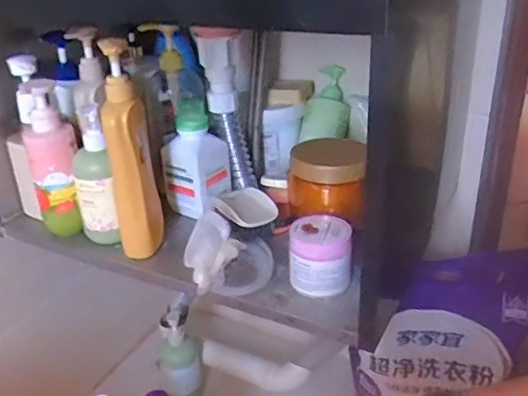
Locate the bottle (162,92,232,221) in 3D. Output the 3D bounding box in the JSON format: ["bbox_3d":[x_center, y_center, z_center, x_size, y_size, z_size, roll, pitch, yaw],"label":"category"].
[{"bbox_3d":[-0.100,-0.058,0.802,0.077,0.149,0.070,12,31,25],"label":"bottle"}]

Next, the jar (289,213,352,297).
[{"bbox_3d":[0.065,0.062,0.639,0.067,0.068,0.072,2,28,10],"label":"jar"}]

